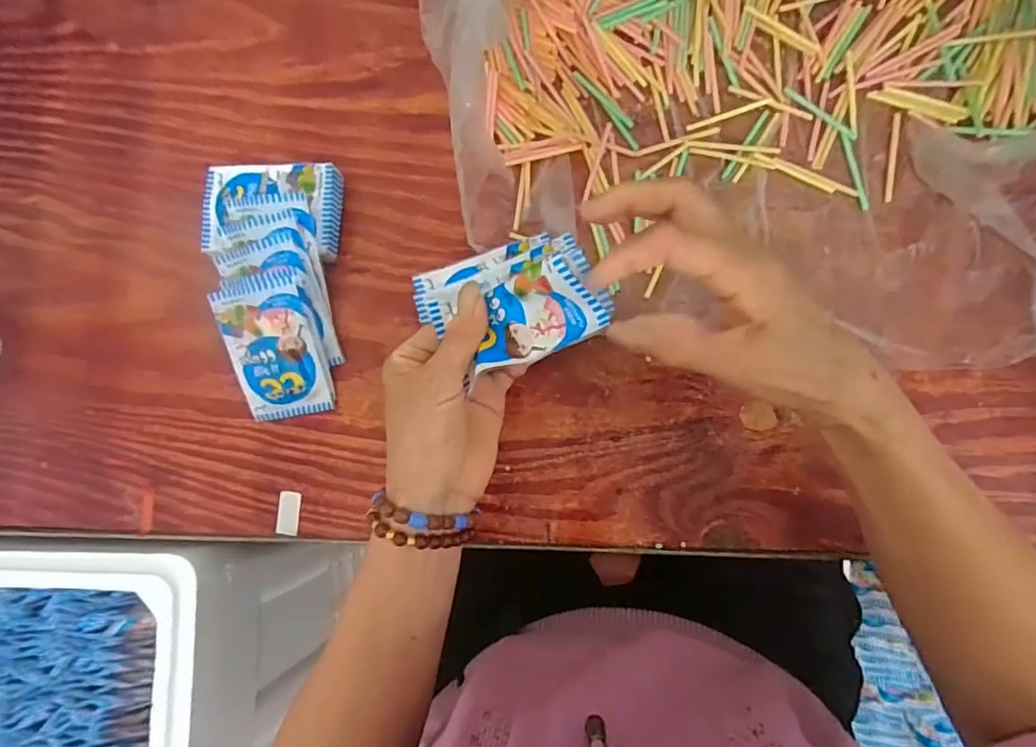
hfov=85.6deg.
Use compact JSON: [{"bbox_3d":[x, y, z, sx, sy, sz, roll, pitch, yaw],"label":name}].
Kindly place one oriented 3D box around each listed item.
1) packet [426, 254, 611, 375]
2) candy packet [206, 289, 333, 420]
[{"bbox_3d":[-0.004,-0.029,0.293,0.098,0.011,0.045,-13,105,37],"label":"packet"},{"bbox_3d":[-0.183,-0.015,0.421,0.064,0.007,0.100,-11,105,3],"label":"candy packet"}]

